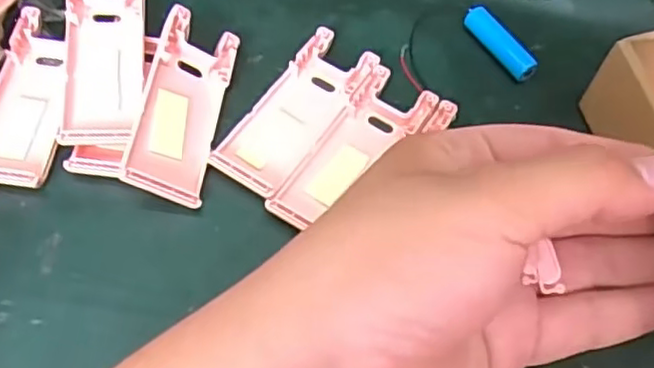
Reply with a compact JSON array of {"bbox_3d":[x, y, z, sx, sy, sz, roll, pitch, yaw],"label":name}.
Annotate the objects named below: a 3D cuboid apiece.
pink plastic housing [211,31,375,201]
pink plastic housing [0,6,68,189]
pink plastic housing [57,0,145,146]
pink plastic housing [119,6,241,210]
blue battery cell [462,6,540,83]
[{"bbox_3d":[-0.015,-0.036,0.345,0.038,0.011,0.100,30,63,12],"label":"pink plastic housing"},{"bbox_3d":[-0.146,-0.043,0.332,0.038,0.013,0.099,7,61,0],"label":"pink plastic housing"},{"bbox_3d":[-0.112,-0.063,0.338,0.036,0.024,0.099,-2,61,-5],"label":"pink plastic housing"},{"bbox_3d":[-0.071,-0.039,0.330,0.039,0.013,0.101,19,59,-19],"label":"pink plastic housing"},{"bbox_3d":[0.096,-0.079,0.377,0.011,0.012,0.051,-30,67,-19],"label":"blue battery cell"}]

